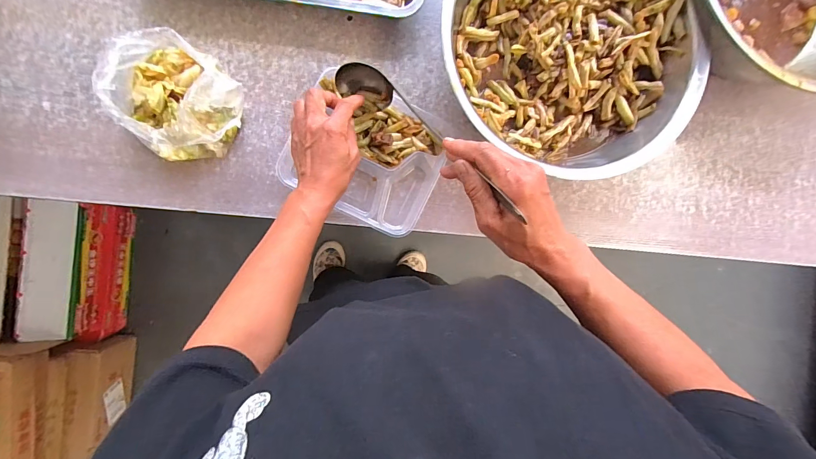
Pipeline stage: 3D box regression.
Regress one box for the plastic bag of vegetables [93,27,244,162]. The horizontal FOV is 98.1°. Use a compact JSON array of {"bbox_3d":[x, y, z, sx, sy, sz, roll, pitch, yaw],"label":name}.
[{"bbox_3d":[-0.306,-0.174,0.464,0.135,0.089,0.162,-45,95,-3],"label":"plastic bag of vegetables"}]

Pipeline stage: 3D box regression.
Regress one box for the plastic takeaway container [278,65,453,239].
[{"bbox_3d":[-0.056,-0.113,0.516,0.210,0.037,0.191,26,89,-6],"label":"plastic takeaway container"}]

